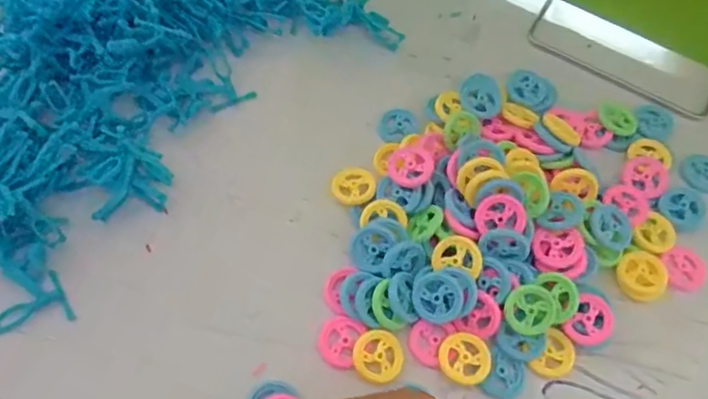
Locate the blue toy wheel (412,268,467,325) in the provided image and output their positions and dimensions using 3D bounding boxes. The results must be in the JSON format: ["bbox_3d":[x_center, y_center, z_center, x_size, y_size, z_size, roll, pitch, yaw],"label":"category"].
[{"bbox_3d":[0.049,0.057,0.327,0.030,0.004,0.030,-1,85,11],"label":"blue toy wheel"}]

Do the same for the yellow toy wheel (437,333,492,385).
[{"bbox_3d":[0.064,0.092,0.323,0.030,0.007,0.028,1,62,-2],"label":"yellow toy wheel"}]

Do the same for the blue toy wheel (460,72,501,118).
[{"bbox_3d":[0.090,-0.073,0.395,0.031,0.009,0.031,19,77,-1],"label":"blue toy wheel"}]

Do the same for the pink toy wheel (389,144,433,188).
[{"bbox_3d":[0.037,-0.022,0.362,0.029,0.005,0.029,-4,70,11],"label":"pink toy wheel"}]

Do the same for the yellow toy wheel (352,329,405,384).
[{"bbox_3d":[0.014,0.090,0.320,0.030,0.004,0.028,1,62,-2],"label":"yellow toy wheel"}]

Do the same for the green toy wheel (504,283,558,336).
[{"bbox_3d":[0.103,0.065,0.325,0.030,0.005,0.029,0,82,0],"label":"green toy wheel"}]

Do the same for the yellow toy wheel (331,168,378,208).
[{"bbox_3d":[0.000,-0.009,0.368,0.027,0.006,0.029,1,62,-2],"label":"yellow toy wheel"}]

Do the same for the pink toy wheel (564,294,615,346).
[{"bbox_3d":[0.142,0.073,0.333,0.026,0.005,0.030,29,88,4],"label":"pink toy wheel"}]

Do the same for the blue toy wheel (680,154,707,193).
[{"bbox_3d":[0.250,-0.019,0.397,0.026,0.012,0.031,-31,68,-17],"label":"blue toy wheel"}]

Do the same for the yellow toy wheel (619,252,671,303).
[{"bbox_3d":[0.183,0.047,0.352,0.030,0.007,0.034,14,63,4],"label":"yellow toy wheel"}]

